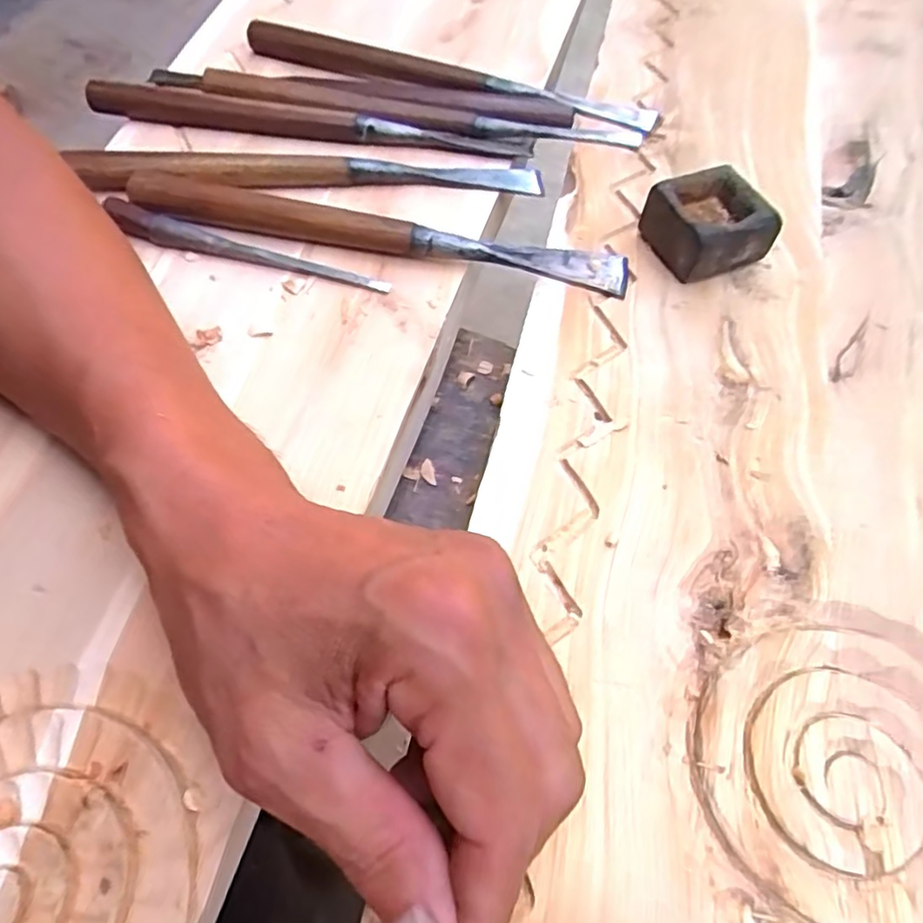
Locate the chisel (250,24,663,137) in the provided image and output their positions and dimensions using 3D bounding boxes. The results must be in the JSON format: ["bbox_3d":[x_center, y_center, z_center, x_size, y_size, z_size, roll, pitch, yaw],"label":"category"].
[{"bbox_3d":[-0.013,-0.235,0.396,0.265,0.014,0.025,17,60,8],"label":"chisel"}]

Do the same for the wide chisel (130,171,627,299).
[{"bbox_3d":[-0.041,-0.115,0.321,0.248,0.016,0.021,11,59,4],"label":"wide chisel"}]

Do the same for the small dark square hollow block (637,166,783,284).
[{"bbox_3d":[0.121,-0.117,0.318,0.046,0.032,0.047,-21,62,-14],"label":"small dark square hollow block"}]

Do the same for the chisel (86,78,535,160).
[{"bbox_3d":[-0.086,-0.197,0.368,0.252,0.017,0.019,6,59,2],"label":"chisel"}]

